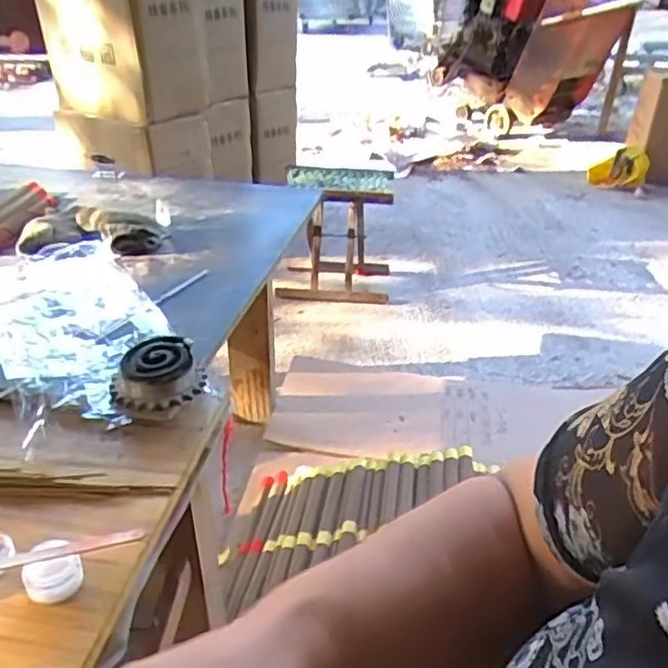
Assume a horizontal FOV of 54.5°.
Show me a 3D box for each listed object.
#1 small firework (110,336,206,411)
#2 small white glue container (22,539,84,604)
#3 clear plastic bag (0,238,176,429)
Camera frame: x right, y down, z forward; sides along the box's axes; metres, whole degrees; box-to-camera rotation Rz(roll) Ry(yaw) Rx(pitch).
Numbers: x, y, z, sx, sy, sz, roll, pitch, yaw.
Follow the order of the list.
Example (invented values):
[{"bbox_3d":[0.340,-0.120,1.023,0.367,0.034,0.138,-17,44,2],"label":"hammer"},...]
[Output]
[{"bbox_3d":[-0.170,0.044,0.625,0.086,0.054,0.068,-8,31,-15],"label":"small firework"},{"bbox_3d":[-0.195,0.165,0.451,0.037,0.028,0.034,-17,34,-27],"label":"small white glue container"},{"bbox_3d":[-0.299,-0.019,0.744,0.170,0.039,0.408,-17,34,-27],"label":"clear plastic bag"}]

